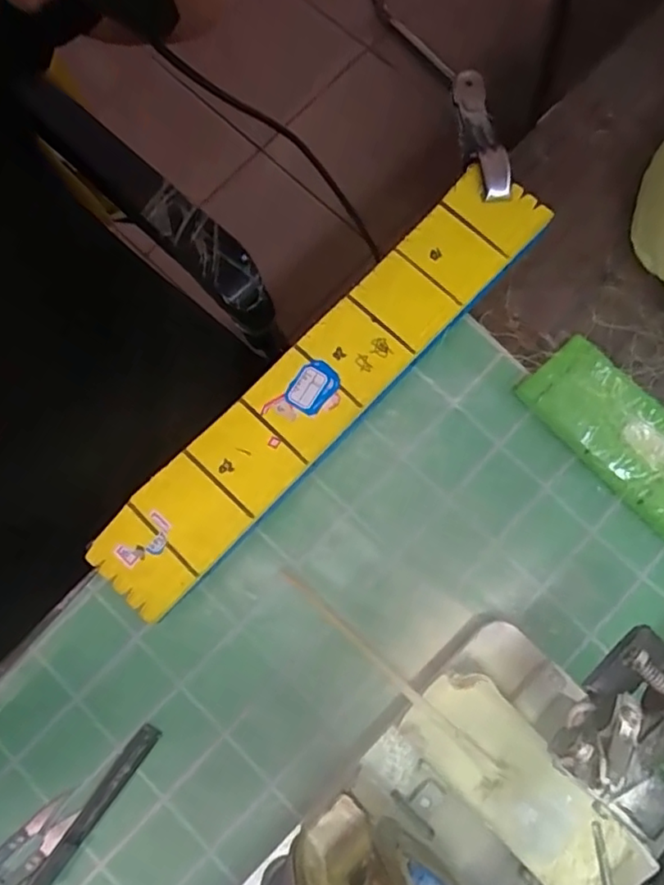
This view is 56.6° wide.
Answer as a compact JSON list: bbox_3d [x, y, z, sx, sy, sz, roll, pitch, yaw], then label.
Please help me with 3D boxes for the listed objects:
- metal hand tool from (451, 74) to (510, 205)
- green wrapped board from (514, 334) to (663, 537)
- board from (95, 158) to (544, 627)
[{"bbox_3d":[0.101,-0.208,0.419,0.022,0.022,0.116,-6,61,0],"label":"metal hand tool"},{"bbox_3d":[0.197,0.013,0.377,0.059,0.014,0.180,-43,80,-7],"label":"green wrapped board"},{"bbox_3d":[-0.003,-0.039,0.372,0.060,0.007,0.335,42,81,8],"label":"board"}]

